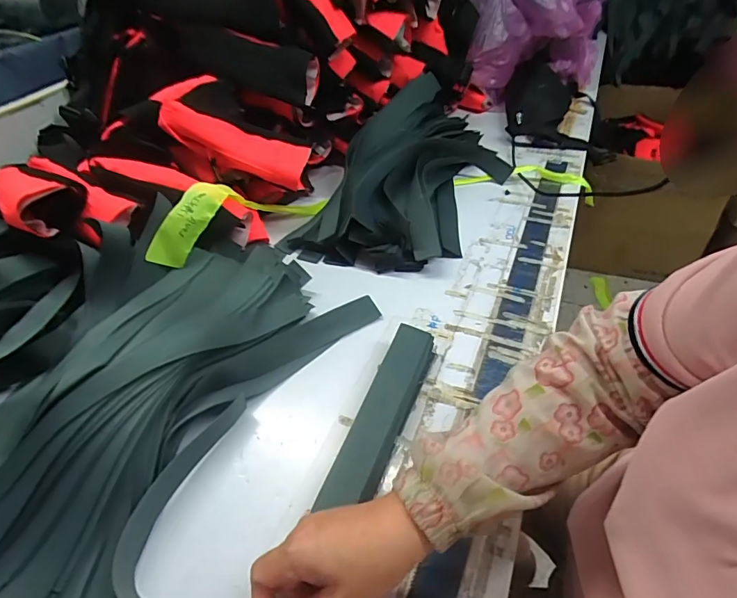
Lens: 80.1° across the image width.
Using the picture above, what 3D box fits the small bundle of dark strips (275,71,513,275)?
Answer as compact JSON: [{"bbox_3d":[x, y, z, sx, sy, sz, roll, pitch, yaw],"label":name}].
[{"bbox_3d":[0.073,-0.230,0.775,0.294,0.124,0.433,15,48,19],"label":"small bundle of dark strips"}]

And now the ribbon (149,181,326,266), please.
[{"bbox_3d":[-0.198,-0.140,0.702,0.047,0.100,0.314,30,37,29],"label":"ribbon"}]

